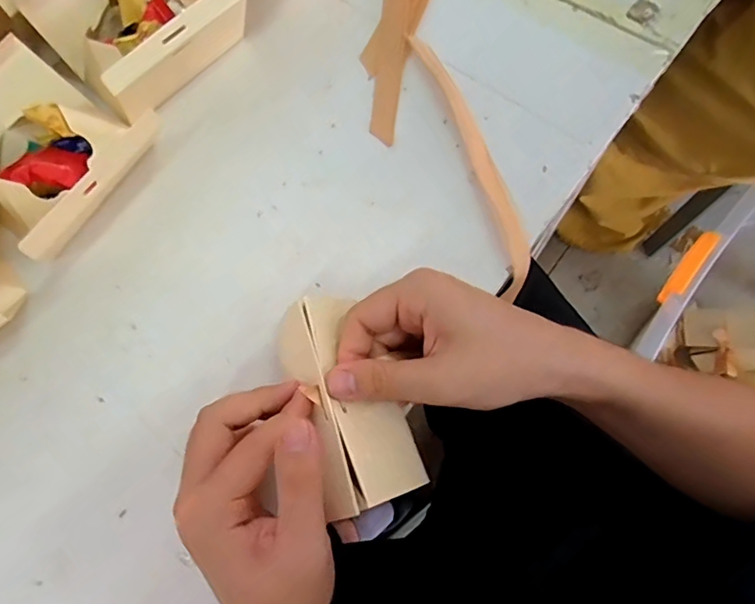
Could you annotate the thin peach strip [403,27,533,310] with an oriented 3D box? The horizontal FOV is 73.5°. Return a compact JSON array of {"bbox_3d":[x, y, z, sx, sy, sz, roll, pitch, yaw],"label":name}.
[{"bbox_3d":[0.077,-0.119,0.403,0.031,0.004,0.239,-16,72,-1],"label":"thin peach strip"}]

